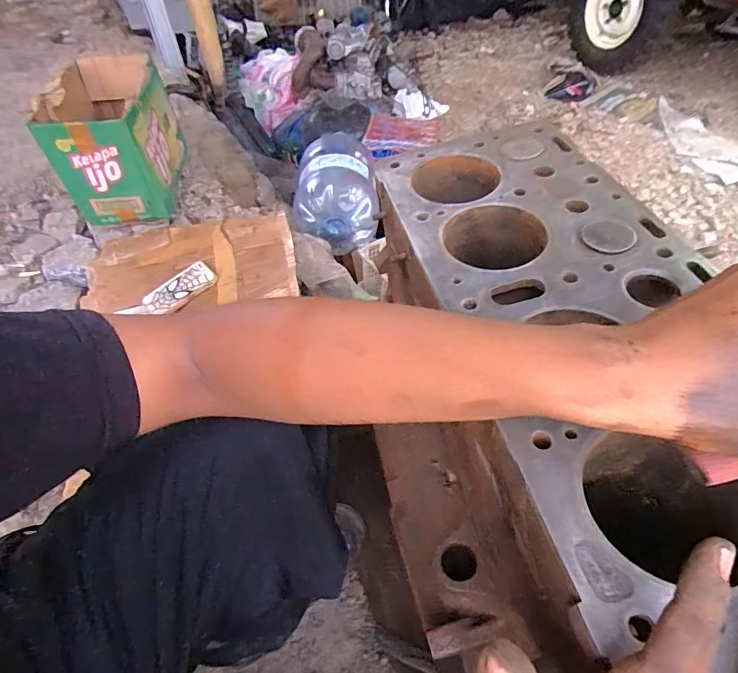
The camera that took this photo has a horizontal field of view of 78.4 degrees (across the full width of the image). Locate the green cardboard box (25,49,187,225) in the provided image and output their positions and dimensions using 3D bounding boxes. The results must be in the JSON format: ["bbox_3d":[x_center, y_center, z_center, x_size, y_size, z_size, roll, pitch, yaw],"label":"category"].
[{"bbox_3d":[-0.647,-0.498,1.153,0.256,0.256,0.336,-11,50,-3],"label":"green cardboard box"}]

